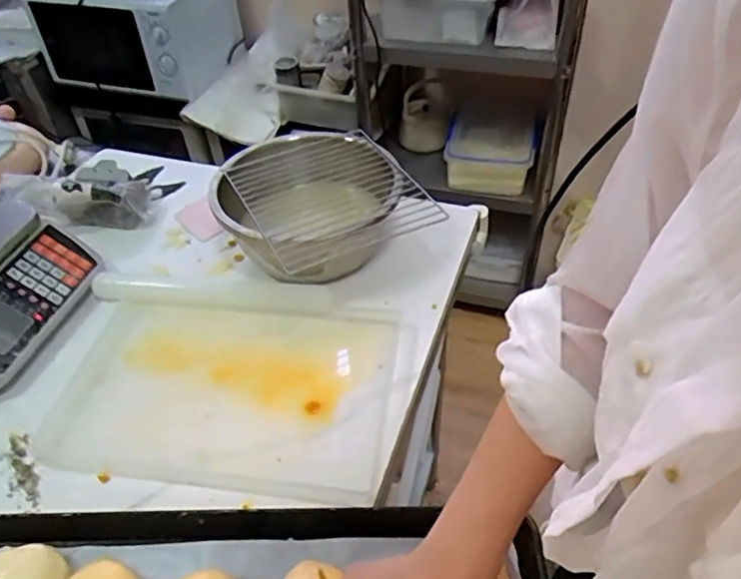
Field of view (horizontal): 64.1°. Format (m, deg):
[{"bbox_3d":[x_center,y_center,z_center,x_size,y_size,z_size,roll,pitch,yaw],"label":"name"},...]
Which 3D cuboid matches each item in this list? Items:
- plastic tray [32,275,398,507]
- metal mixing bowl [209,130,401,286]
[{"bbox_3d":[-0.171,0.097,0.680,0.403,0.025,0.263,6,45,10],"label":"plastic tray"},{"bbox_3d":[-0.078,-0.104,0.810,0.234,0.106,0.238,-2,44,2],"label":"metal mixing bowl"}]

